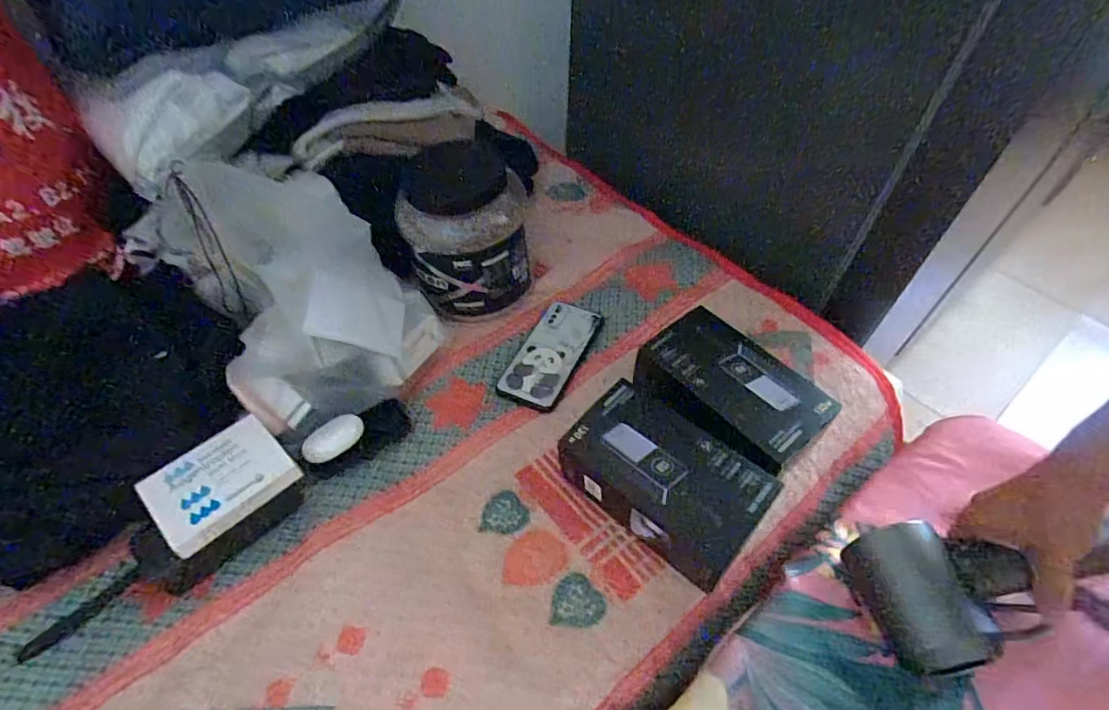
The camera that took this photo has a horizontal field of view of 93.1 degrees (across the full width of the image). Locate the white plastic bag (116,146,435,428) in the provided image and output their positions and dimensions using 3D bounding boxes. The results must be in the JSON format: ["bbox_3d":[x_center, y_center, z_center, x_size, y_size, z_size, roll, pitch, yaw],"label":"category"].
[{"bbox_3d":[-0.282,-0.084,0.583,0.232,0.180,0.259,-33,58,-26],"label":"white plastic bag"}]

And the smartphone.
[{"bbox_3d":[-0.001,-0.003,0.653,0.074,0.016,0.158,19,52,18],"label":"smartphone"}]

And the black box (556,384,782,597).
[{"bbox_3d":[0.100,0.122,0.498,0.178,0.081,0.109,32,57,28],"label":"black box"}]

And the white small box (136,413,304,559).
[{"bbox_3d":[-0.309,0.116,0.488,0.111,0.019,0.091,-37,60,-28],"label":"white small box"}]

